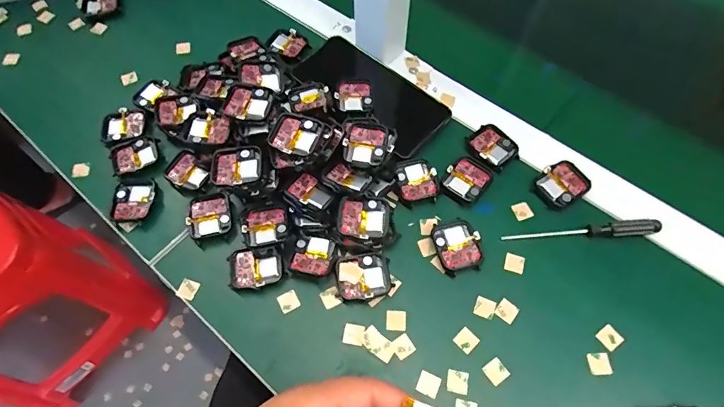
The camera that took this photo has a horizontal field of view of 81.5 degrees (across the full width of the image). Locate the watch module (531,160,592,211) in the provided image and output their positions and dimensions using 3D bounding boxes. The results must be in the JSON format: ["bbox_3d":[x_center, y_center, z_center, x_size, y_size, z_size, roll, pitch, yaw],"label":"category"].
[{"bbox_3d":[0.183,-0.017,0.384,0.045,0.006,0.039,-40,69,-15],"label":"watch module"}]

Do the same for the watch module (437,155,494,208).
[{"bbox_3d":[0.096,-0.021,0.386,0.038,0.004,0.045,32,70,17],"label":"watch module"}]

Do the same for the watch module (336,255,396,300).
[{"bbox_3d":[0.002,0.062,0.349,0.044,0.010,0.035,-5,64,0],"label":"watch module"}]

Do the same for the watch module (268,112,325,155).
[{"bbox_3d":[-0.057,-0.060,0.359,0.043,0.005,0.037,19,64,10],"label":"watch module"}]

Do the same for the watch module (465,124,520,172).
[{"bbox_3d":[0.126,-0.055,0.404,0.039,0.005,0.045,-39,68,-15],"label":"watch module"}]

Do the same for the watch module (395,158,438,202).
[{"bbox_3d":[0.051,-0.022,0.388,0.035,0.008,0.040,-10,64,-2],"label":"watch module"}]

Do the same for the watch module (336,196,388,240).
[{"bbox_3d":[0.001,0.012,0.351,0.041,0.006,0.035,5,64,-1],"label":"watch module"}]

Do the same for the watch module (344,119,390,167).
[{"bbox_3d":[0.005,-0.054,0.378,0.038,0.007,0.044,16,66,10],"label":"watch module"}]

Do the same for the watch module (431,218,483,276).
[{"bbox_3d":[0.082,0.036,0.360,0.037,0.010,0.047,-15,64,-4],"label":"watch module"}]

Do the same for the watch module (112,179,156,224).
[{"bbox_3d":[-0.207,-0.002,0.383,0.034,0.008,0.040,-2,64,2],"label":"watch module"}]

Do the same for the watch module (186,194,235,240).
[{"bbox_3d":[-0.136,0.012,0.376,0.039,0.010,0.039,-20,65,-7],"label":"watch module"}]

